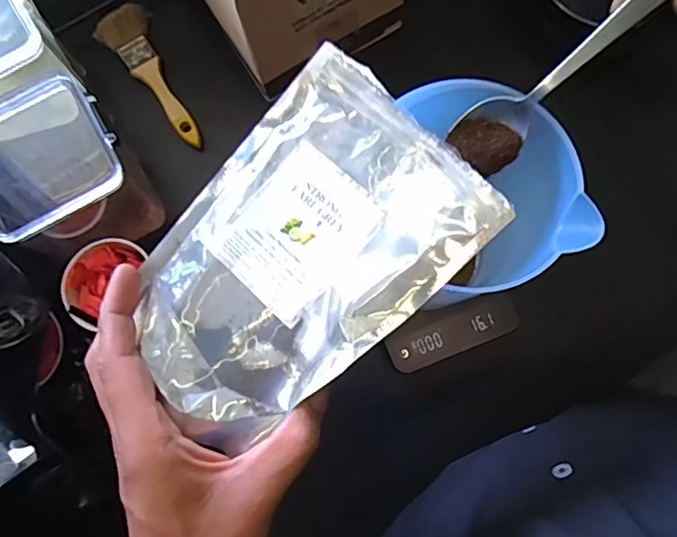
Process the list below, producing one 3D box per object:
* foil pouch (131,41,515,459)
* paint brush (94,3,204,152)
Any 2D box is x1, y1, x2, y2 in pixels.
[{"bbox_3d":[-0.022,-0.004,0.279,0.175,0.055,0.118,-44,82,-7],"label":"foil pouch"},{"bbox_3d":[-0.192,-0.198,0.575,0.052,0.017,0.173,-31,80,-5],"label":"paint brush"}]

